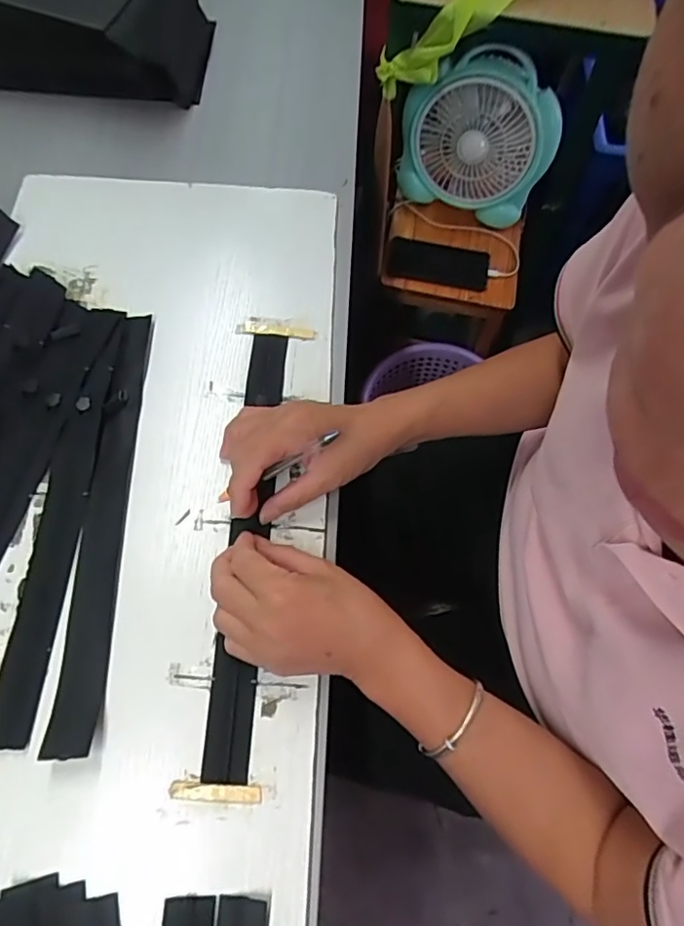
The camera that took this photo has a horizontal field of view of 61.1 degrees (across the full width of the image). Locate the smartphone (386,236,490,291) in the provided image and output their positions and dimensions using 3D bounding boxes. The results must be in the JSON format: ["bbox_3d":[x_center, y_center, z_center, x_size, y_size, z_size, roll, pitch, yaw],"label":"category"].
[{"bbox_3d":[0.160,-0.334,0.970,0.167,0.014,0.092,7,66,0],"label":"smartphone"}]

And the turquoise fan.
[{"bbox_3d":[0.221,-0.528,0.944,0.237,0.223,0.107,18,67,4],"label":"turquoise fan"}]

